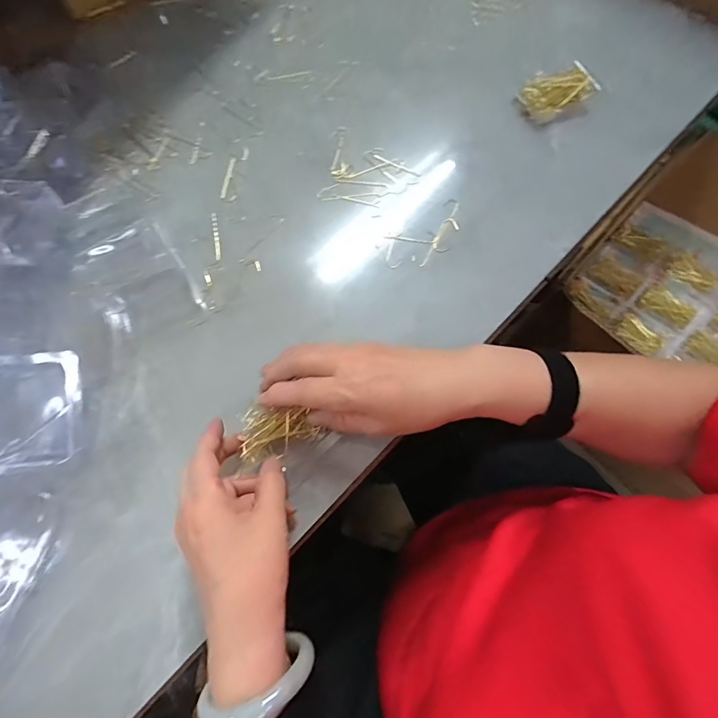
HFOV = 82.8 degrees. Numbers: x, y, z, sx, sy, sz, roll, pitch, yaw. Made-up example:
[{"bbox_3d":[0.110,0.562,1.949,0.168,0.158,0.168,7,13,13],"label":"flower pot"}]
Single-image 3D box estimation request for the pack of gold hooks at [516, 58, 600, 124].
[{"bbox_3d":[0.217,-0.292,0.445,0.078,0.023,0.052,-25,73,-8],"label":"pack of gold hooks"}]

